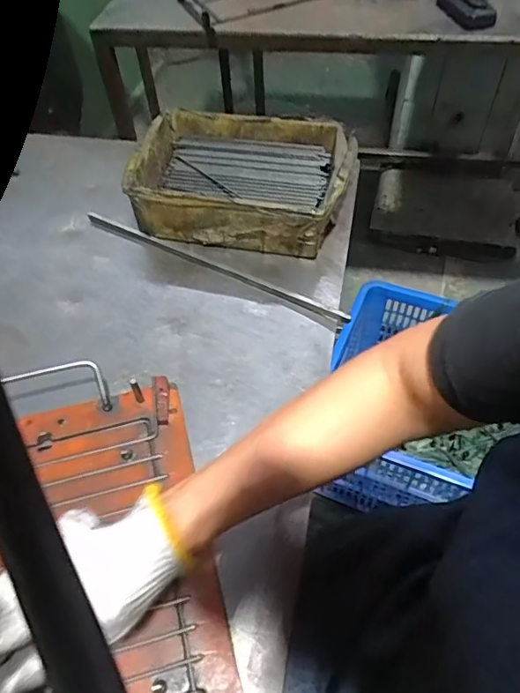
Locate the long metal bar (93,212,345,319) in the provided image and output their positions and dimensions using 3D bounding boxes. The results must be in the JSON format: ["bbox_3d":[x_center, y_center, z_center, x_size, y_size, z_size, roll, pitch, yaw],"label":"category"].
[{"bbox_3d":[-0.065,-0.098,0.610,0.360,0.011,0.016,24,58,18],"label":"long metal bar"}]

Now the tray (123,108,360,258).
[{"bbox_3d":[-0.023,-0.210,0.649,0.255,0.082,0.185,11,54,10],"label":"tray"}]

